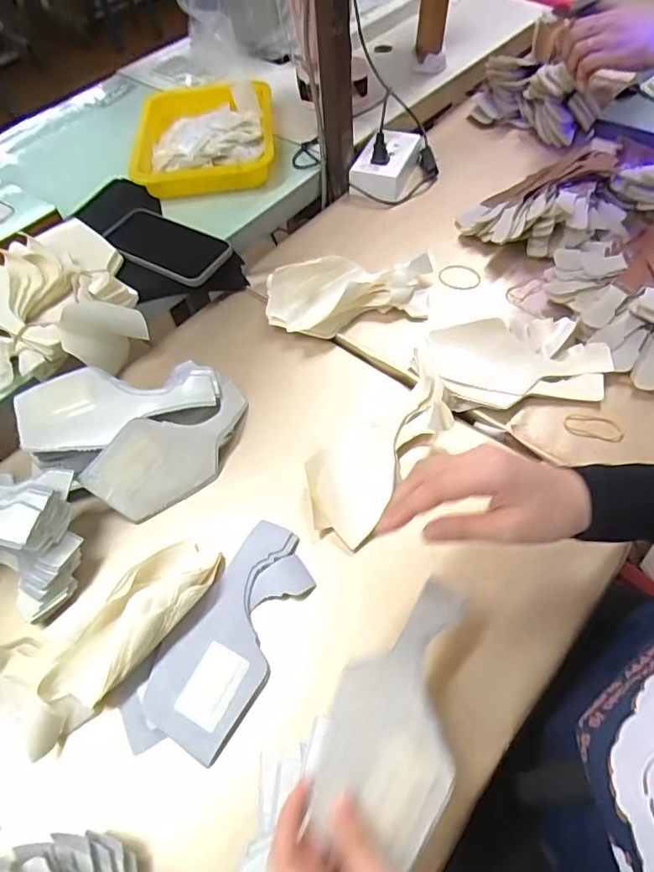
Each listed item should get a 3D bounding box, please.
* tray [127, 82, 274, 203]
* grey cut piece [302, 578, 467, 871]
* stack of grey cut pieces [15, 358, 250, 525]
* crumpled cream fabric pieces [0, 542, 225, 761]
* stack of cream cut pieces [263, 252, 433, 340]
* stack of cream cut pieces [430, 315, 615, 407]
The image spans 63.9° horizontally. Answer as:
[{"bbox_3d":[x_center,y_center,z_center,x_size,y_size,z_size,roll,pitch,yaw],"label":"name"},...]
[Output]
[{"bbox_3d":[-0.185,-0.450,0.794,0.206,0.044,0.251,-6,57,0],"label":"tray"},{"bbox_3d":[0.048,0.173,0.346,0.082,0.011,0.168,24,51,-3],"label":"grey cut piece"},{"bbox_3d":[-0.189,-0.017,0.519,0.170,0.061,0.161,21,61,17],"label":"stack of grey cut pieces"},{"bbox_3d":[-0.176,0.153,0.422,0.193,0.035,0.085,-38,62,-19],"label":"crumpled cream fabric pieces"},{"bbox_3d":[0.028,-0.173,0.620,0.197,0.051,0.086,-8,57,-2],"label":"stack of cream cut pieces"},{"bbox_3d":[0.204,-0.083,0.556,0.178,0.032,0.105,-4,56,0],"label":"stack of cream cut pieces"}]

